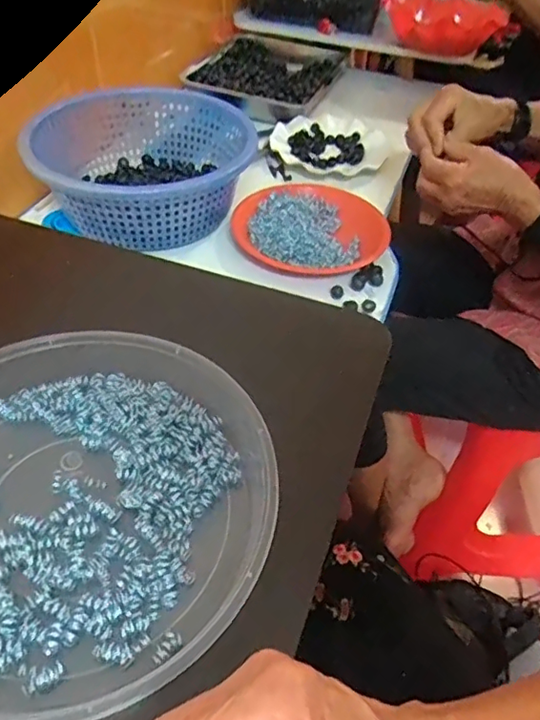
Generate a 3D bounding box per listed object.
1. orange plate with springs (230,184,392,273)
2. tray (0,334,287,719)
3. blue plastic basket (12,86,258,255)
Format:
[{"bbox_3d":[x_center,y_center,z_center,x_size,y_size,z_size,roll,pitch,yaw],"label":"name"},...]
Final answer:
[{"bbox_3d":[0.051,-0.170,0.704,0.185,0.025,0.170,3,46,-3],"label":"orange plate with springs"},{"bbox_3d":[-0.117,0.076,0.325,0.239,0.041,0.228,3,46,-3],"label":"tray"},{"bbox_3d":[-0.154,-0.250,0.707,0.232,0.082,0.256,22,48,15],"label":"blue plastic basket"}]

